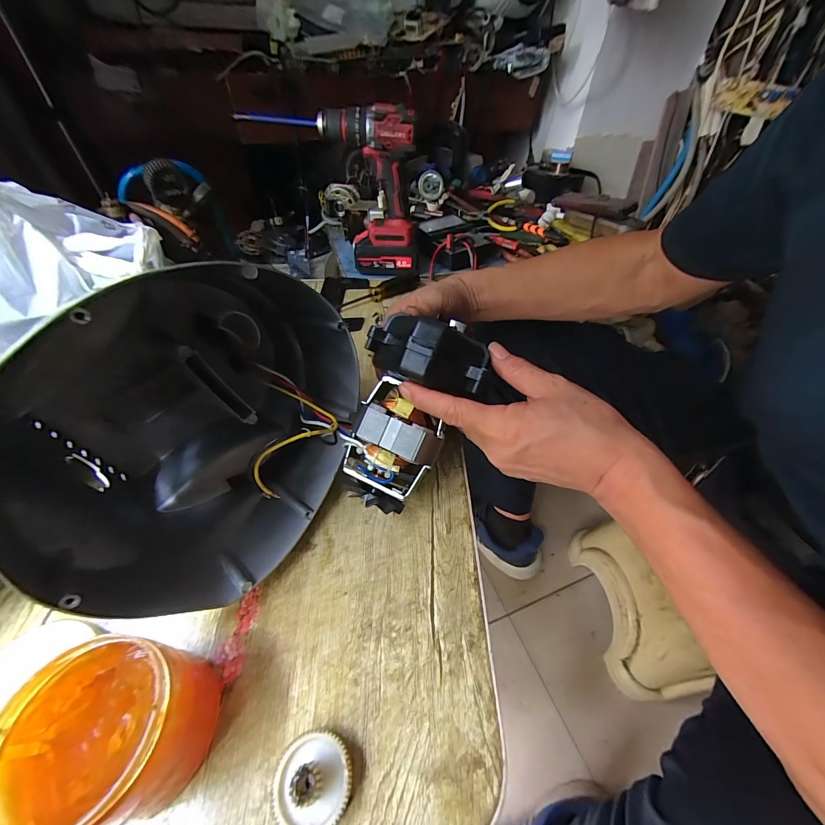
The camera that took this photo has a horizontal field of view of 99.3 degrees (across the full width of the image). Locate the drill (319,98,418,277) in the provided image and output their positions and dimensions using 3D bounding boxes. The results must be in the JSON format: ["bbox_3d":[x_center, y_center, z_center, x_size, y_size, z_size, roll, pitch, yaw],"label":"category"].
[{"bbox_3d":[-0.067,-0.365,0.600,0.147,0.232,0.076,-6,47,-7],"label":"drill"}]

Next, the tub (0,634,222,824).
[{"bbox_3d":[-0.170,0.182,0.204,0.086,0.071,0.082,-3,47,-2],"label":"tub"}]

